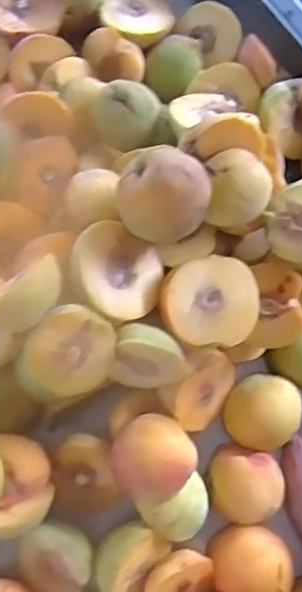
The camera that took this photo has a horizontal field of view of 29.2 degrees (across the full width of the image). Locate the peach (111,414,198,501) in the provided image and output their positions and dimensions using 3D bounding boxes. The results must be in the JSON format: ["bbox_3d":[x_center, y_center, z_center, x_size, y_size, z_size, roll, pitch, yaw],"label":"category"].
[{"bbox_3d":[0.001,0.110,0.395,0.054,0.040,0.053,0,76,-1],"label":"peach"}]

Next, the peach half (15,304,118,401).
[{"bbox_3d":[-0.054,0.032,0.371,0.058,0.031,0.057,32,96,-25],"label":"peach half"}]

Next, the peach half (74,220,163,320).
[{"bbox_3d":[-0.027,-0.017,0.388,0.057,0.031,0.064,-43,109,-33],"label":"peach half"}]

